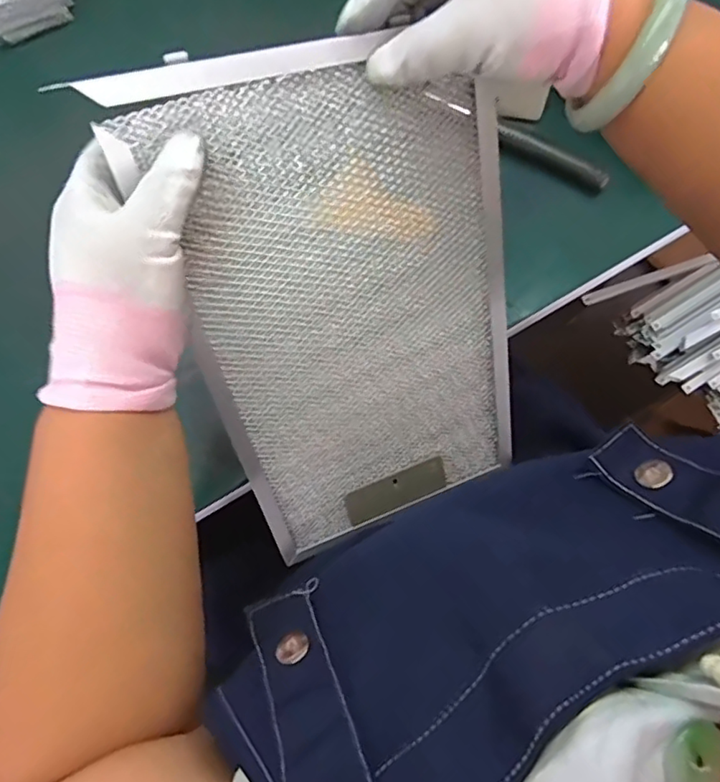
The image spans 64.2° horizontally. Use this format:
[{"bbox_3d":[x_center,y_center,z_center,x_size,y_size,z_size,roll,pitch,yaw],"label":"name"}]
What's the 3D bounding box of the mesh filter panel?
[{"bbox_3d":[0.004,-0.031,0.378,0.200,0.321,0.009,-22,39,-11],"label":"mesh filter panel"}]

